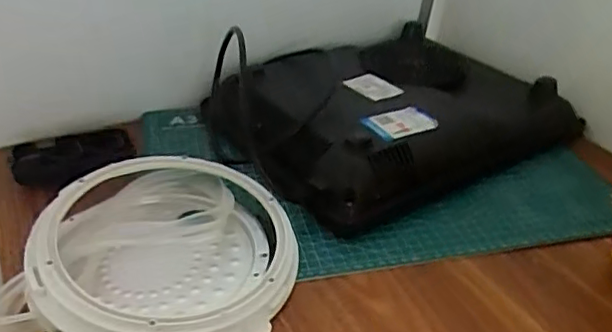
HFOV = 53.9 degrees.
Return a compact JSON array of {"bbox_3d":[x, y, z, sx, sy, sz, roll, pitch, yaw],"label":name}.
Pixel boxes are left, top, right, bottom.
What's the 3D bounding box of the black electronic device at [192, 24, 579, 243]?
[{"bbox_3d":[0.095,-0.065,0.651,0.362,0.070,0.284,-18,38,-29],"label":"black electronic device"}]

